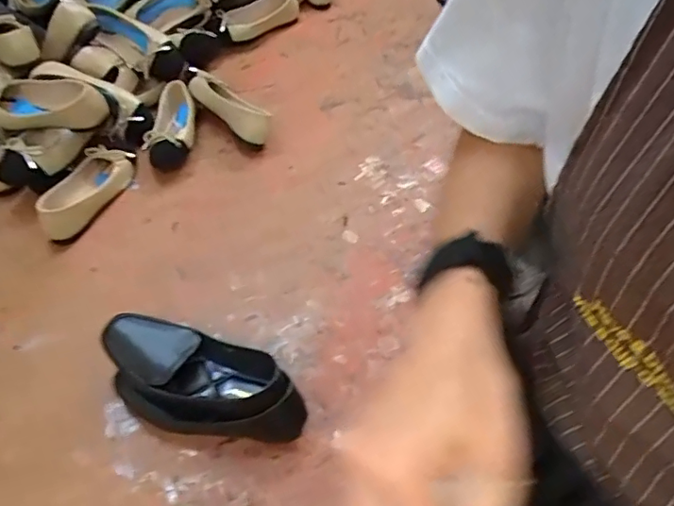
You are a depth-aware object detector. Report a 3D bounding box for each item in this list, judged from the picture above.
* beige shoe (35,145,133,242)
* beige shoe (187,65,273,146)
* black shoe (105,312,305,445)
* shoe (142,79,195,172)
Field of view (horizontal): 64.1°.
[{"bbox_3d":[-0.402,-0.104,0.851,0.087,0.048,0.186,17,51,13],"label":"beige shoe"},{"bbox_3d":[-0.194,-0.263,0.975,0.066,0.068,0.204,-33,57,-26],"label":"beige shoe"},{"bbox_3d":[-0.159,0.153,0.620,0.235,0.077,0.096,16,51,12],"label":"black shoe"},{"bbox_3d":[-0.295,-0.229,0.957,0.083,0.067,0.175,-8,50,-8],"label":"shoe"}]

